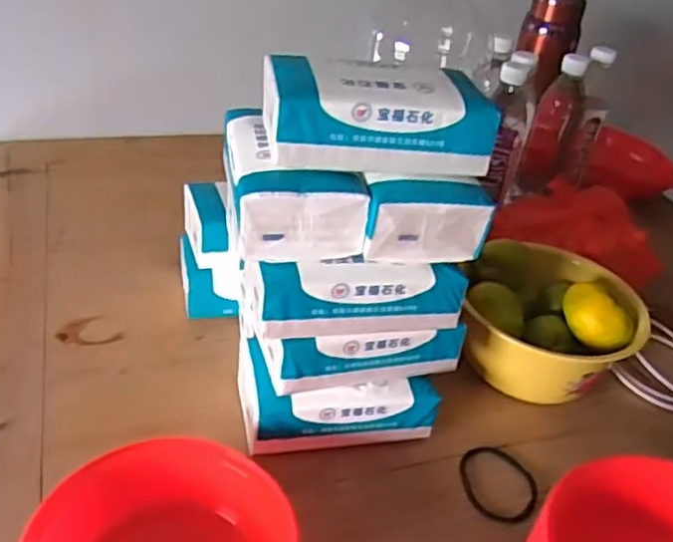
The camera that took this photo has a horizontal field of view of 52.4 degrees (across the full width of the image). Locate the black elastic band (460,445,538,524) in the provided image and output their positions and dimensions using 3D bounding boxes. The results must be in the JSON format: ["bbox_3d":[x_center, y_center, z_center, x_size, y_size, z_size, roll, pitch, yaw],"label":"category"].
[{"bbox_3d":[0.136,0.175,0.571,0.062,0.005,0.075,3,33,-6],"label":"black elastic band"}]

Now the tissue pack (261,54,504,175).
[{"bbox_3d":[0.028,-0.114,0.497,0.164,0.057,0.078,0,34,-10],"label":"tissue pack"}]

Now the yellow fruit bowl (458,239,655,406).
[{"bbox_3d":[0.208,0.052,0.678,0.171,0.099,0.153,8,33,3],"label":"yellow fruit bowl"}]

